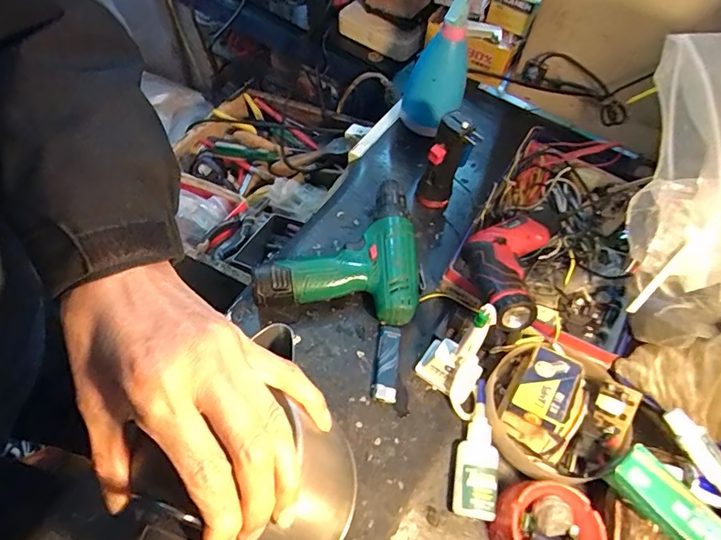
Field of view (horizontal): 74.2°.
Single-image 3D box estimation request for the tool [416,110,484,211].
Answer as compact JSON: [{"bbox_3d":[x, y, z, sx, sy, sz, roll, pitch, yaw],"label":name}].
[{"bbox_3d":[0.102,-0.125,0.570,0.047,0.134,0.038,9,58,2],"label":"tool"}]

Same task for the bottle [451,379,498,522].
[{"bbox_3d":[0.112,0.168,0.455,0.037,0.019,0.122,10,58,3],"label":"bottle"}]

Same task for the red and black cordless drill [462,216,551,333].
[{"bbox_3d":[0.151,0.001,0.498,0.087,0.051,0.161,17,39,7],"label":"red and black cordless drill"}]

